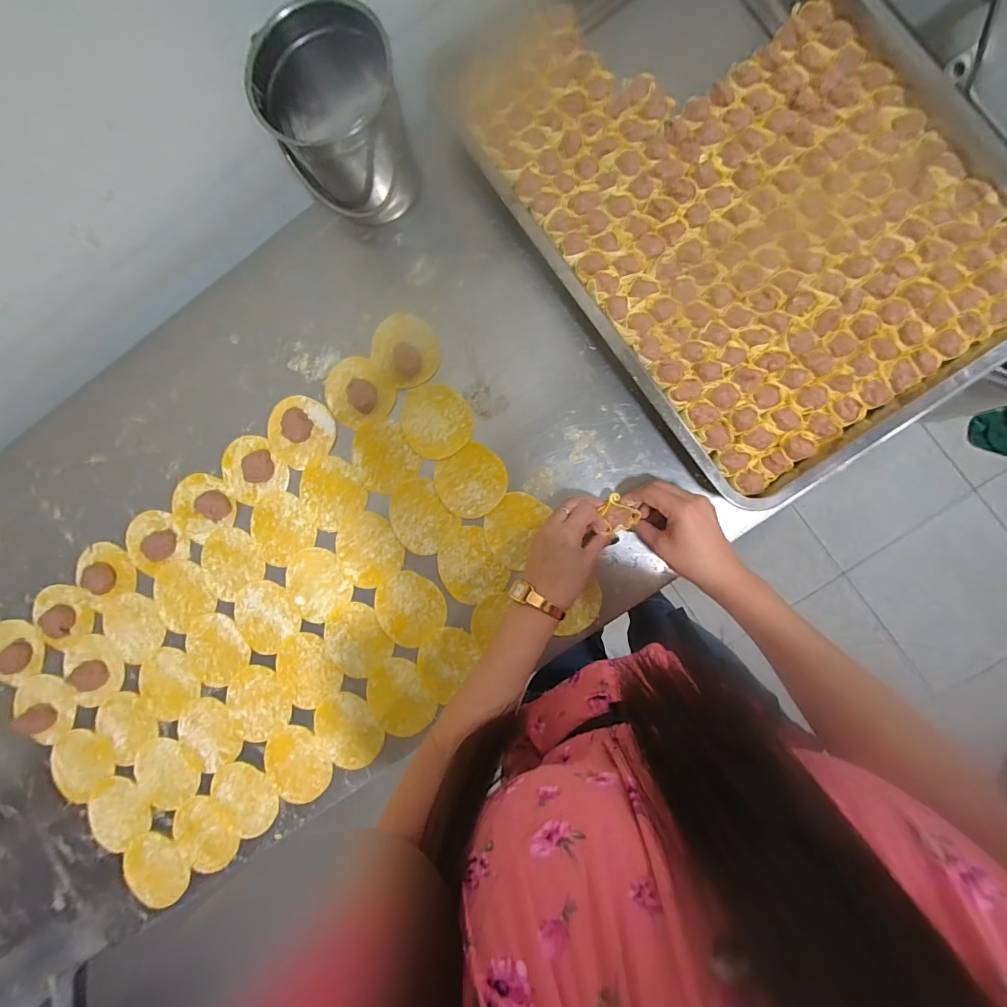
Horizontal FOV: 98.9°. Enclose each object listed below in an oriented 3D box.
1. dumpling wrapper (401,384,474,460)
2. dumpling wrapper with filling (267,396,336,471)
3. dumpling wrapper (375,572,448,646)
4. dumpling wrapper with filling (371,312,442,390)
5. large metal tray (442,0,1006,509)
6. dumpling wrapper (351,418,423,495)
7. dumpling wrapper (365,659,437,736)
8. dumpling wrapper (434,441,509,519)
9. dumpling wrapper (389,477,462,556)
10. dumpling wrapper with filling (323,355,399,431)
[{"bbox_3d":[-0.079,-0.096,0.499,0.089,0.004,0.079,41,92,5],"label":"dumpling wrapper"},{"bbox_3d":[-0.243,-0.087,0.511,0.080,0.014,0.078,0,88,6],"label":"dumpling wrapper with filling"},{"bbox_3d":[-0.109,0.121,0.501,0.078,0.004,0.081,0,88,6],"label":"dumpling wrapper"},{"bbox_3d":[-0.117,-0.179,0.499,0.077,0.016,0.088,-39,85,3],"label":"dumpling wrapper with filling"},{"bbox_3d":[0.221,-0.351,0.450,0.397,0.056,0.637,-35,85,4],"label":"large metal tray"},{"bbox_3d":[-0.143,-0.056,0.508,0.072,0.005,0.081,-31,86,4],"label":"dumpling wrapper"},{"bbox_3d":[-0.120,0.224,0.495,0.070,0.004,0.086,-35,85,4],"label":"dumpling wrapper"},{"bbox_3d":[-0.037,-0.025,0.495,0.079,0.004,0.078,-29,86,4],"label":"dumpling wrapper"},{"bbox_3d":[-0.098,0.015,0.499,0.068,0.004,0.085,-37,85,3],"label":"dumpling wrapper"},{"bbox_3d":[-0.175,-0.130,0.503,0.072,0.015,0.088,-41,85,3],"label":"dumpling wrapper with filling"}]

